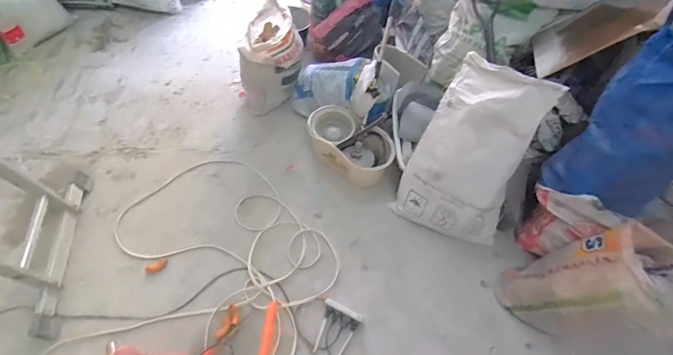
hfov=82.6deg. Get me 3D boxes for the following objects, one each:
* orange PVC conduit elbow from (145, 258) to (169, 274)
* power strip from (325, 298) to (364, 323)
[{"bbox_3d":[-0.738,0.369,1.578,0.096,0.028,0.044,-23,84,-17],"label":"orange PVC conduit elbow"},{"bbox_3d":[0.029,0.513,1.471,0.156,0.030,0.030,26,57,14],"label":"power strip"}]

